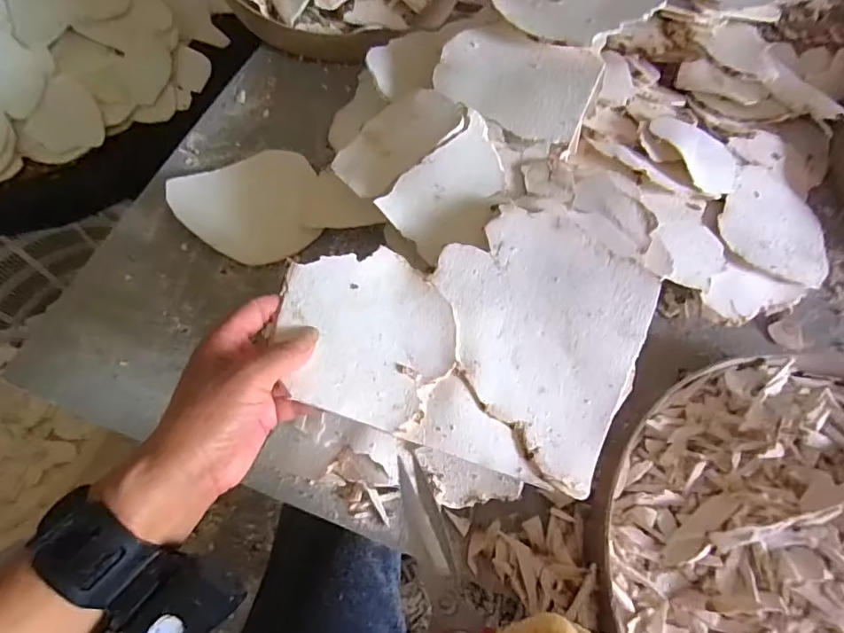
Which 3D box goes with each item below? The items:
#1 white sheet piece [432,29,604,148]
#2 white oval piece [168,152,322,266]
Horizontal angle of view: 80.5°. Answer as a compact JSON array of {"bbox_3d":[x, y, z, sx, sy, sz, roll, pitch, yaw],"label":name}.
[{"bbox_3d":[0.081,-0.213,0.449,0.138,0.011,0.107,20,69,10],"label":"white sheet piece"},{"bbox_3d":[-0.157,-0.103,0.477,0.130,0.008,0.114,-27,77,-23],"label":"white oval piece"}]

